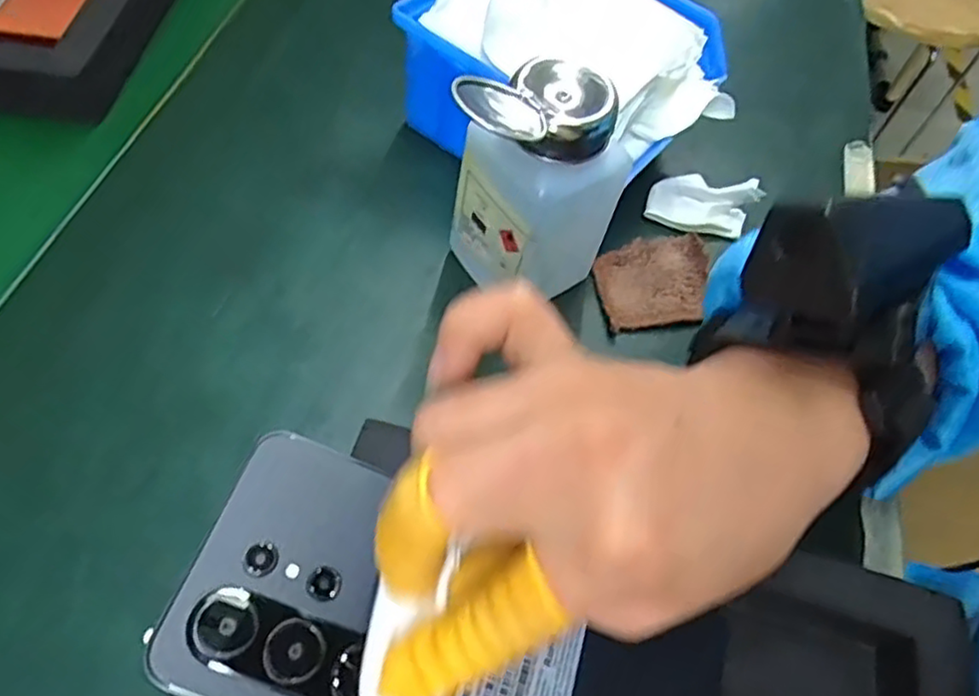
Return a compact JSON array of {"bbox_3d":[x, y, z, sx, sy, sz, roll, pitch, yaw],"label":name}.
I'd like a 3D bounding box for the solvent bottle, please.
[{"bbox_3d":[0.021,-0.064,0.279,0.060,0.101,0.057,-37,69,-25],"label":"solvent bottle"}]

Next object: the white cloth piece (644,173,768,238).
[{"bbox_3d":[0.112,-0.076,0.356,0.053,0.021,0.035,17,58,5],"label":"white cloth piece"}]

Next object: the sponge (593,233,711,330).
[{"bbox_3d":[0.080,-0.034,0.327,0.054,0.009,0.048,-6,59,-10],"label":"sponge"}]

